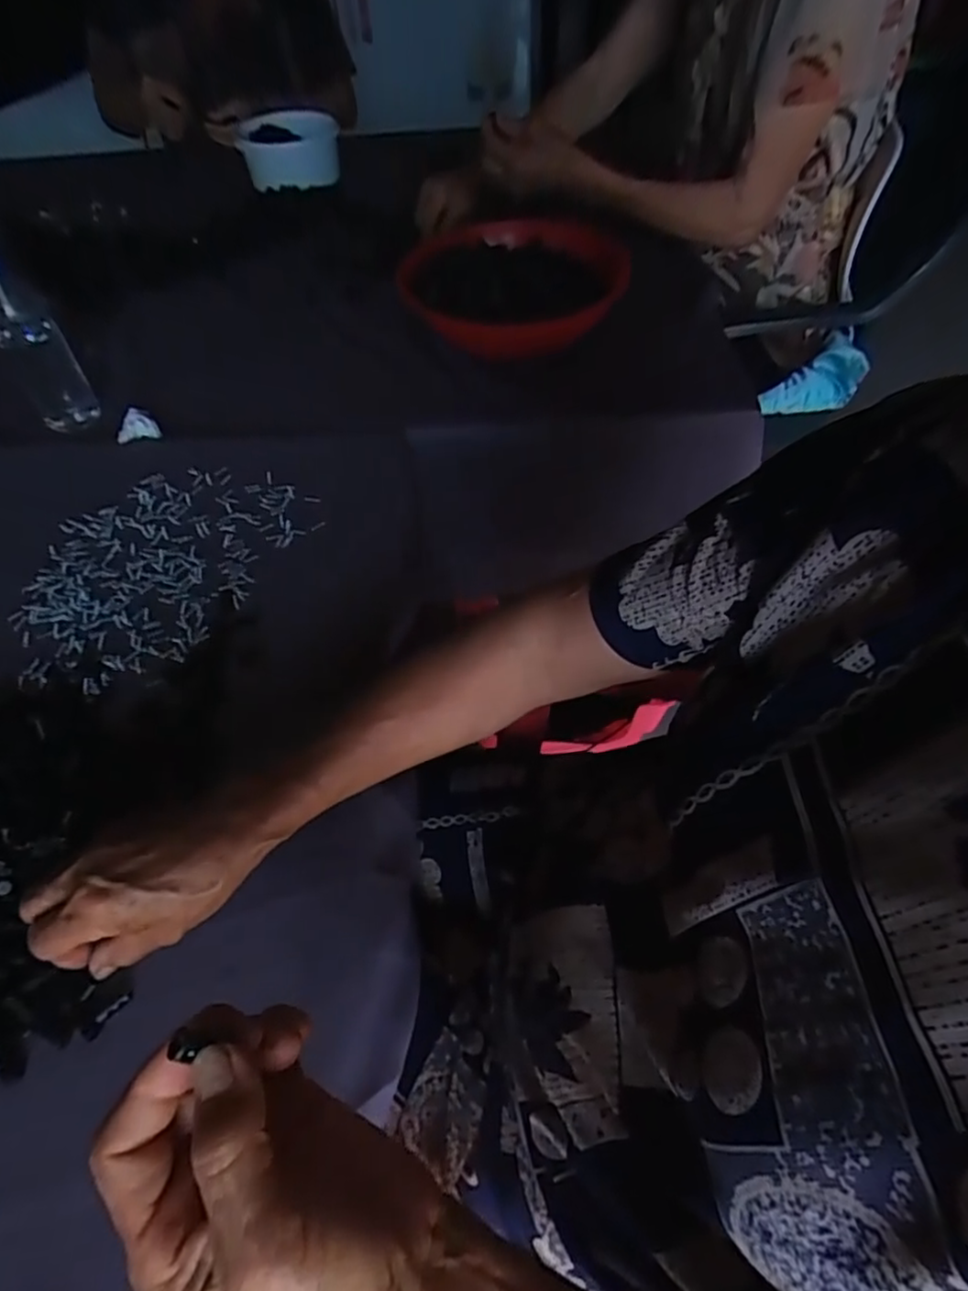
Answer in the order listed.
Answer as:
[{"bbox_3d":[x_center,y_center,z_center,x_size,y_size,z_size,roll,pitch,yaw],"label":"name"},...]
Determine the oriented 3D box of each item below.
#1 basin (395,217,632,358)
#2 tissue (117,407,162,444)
[{"bbox_3d":[0.027,-0.397,0.725,0.221,0.081,0.221,-1,53,2],"label":"basin"},{"bbox_3d":[-0.352,-0.219,0.662,0.038,0.015,0.050,-31,58,-19],"label":"tissue"}]

